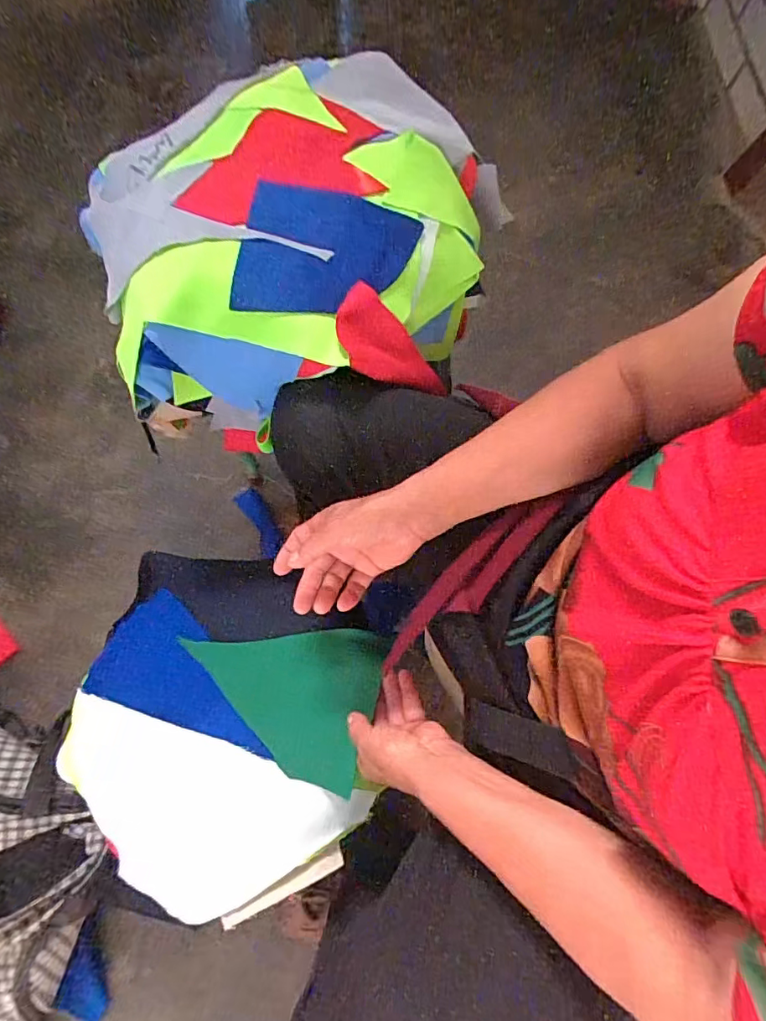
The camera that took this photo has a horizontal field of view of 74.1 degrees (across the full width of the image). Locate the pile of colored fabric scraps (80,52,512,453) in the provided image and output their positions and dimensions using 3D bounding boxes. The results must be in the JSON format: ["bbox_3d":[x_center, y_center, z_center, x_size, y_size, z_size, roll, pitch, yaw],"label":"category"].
[{"bbox_3d":[-0.078,-0.291,0.524,0.428,0.136,0.380,-22,74,-5],"label":"pile of colored fabric scraps"}]

